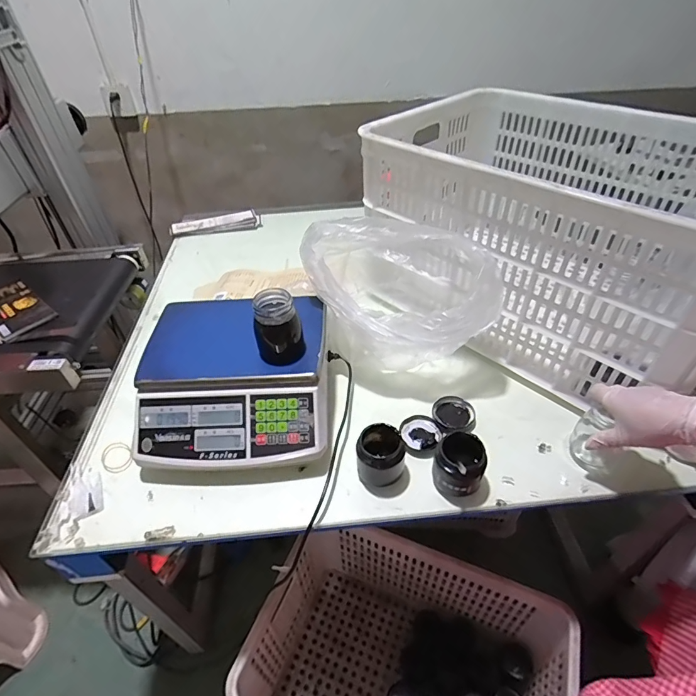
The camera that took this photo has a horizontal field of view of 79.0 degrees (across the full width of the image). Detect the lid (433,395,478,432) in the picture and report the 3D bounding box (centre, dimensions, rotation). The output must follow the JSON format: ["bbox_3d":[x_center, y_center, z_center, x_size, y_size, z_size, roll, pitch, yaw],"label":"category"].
[{"bbox_3d":[0.168,0.104,0.664,0.068,0.007,0.065,-2,42,2],"label":"lid"}]

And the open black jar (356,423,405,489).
[{"bbox_3d":[0.046,0.147,0.580,0.057,0.067,0.063,11,44,15],"label":"open black jar"}]

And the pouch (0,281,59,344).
[{"bbox_3d":[-0.621,-0.072,0.781,0.196,0.009,0.094,30,51,31],"label":"pouch"}]

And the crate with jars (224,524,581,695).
[{"bbox_3d":[0.099,0.604,0.798,0.513,0.296,0.339,15,45,19],"label":"crate with jars"}]

